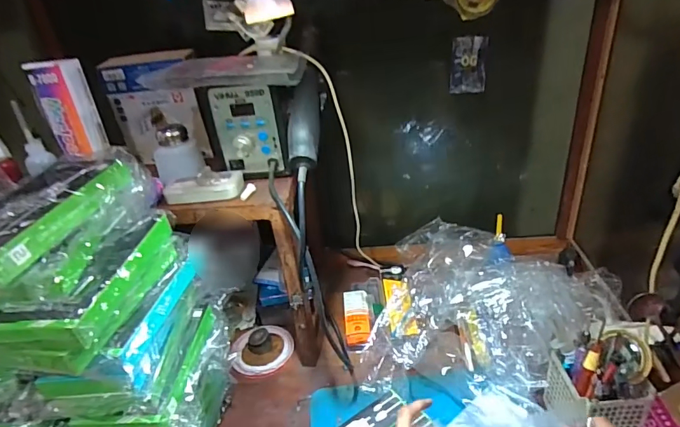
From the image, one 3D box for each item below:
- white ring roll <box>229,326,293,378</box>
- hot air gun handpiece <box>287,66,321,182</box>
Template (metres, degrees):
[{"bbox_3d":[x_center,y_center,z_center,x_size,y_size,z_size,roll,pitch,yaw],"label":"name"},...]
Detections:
[{"bbox_3d":[-0.127,0.225,0.711,0.096,0.024,0.086,-9,31,-3],"label":"white ring roll"},{"bbox_3d":[-0.040,-0.112,0.518,0.033,0.036,0.147,-1,66,10],"label":"hot air gun handpiece"}]

